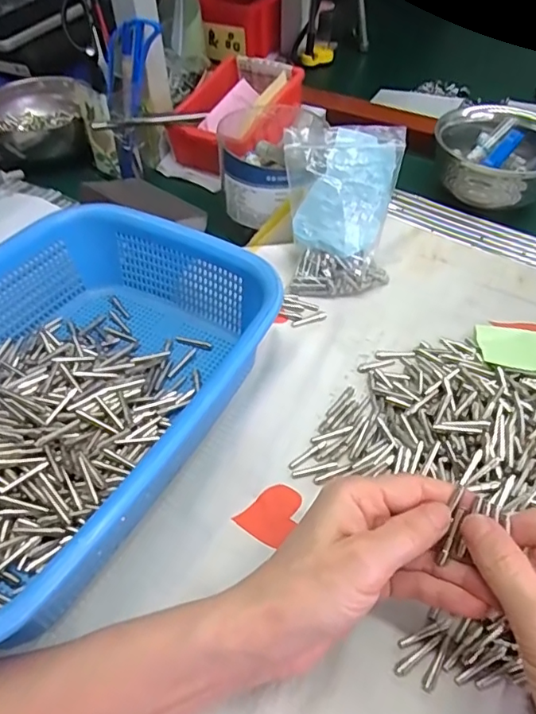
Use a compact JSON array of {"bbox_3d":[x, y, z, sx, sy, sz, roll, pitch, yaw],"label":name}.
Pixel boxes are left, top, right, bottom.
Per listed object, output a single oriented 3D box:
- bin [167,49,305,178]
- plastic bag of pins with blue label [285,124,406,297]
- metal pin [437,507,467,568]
[{"bbox_3d":[-0.037,-0.264,0.587,0.098,0.070,0.140,22,52,20],"label":"bin"},{"bbox_3d":[0.062,-0.114,0.426,0.093,0.130,0.025,-4,18,-3],"label":"plastic bag of pins with blue label"},{"bbox_3d":[0.086,0.083,0.249,0.004,0.004,0.027,23,93,18],"label":"metal pin"}]

